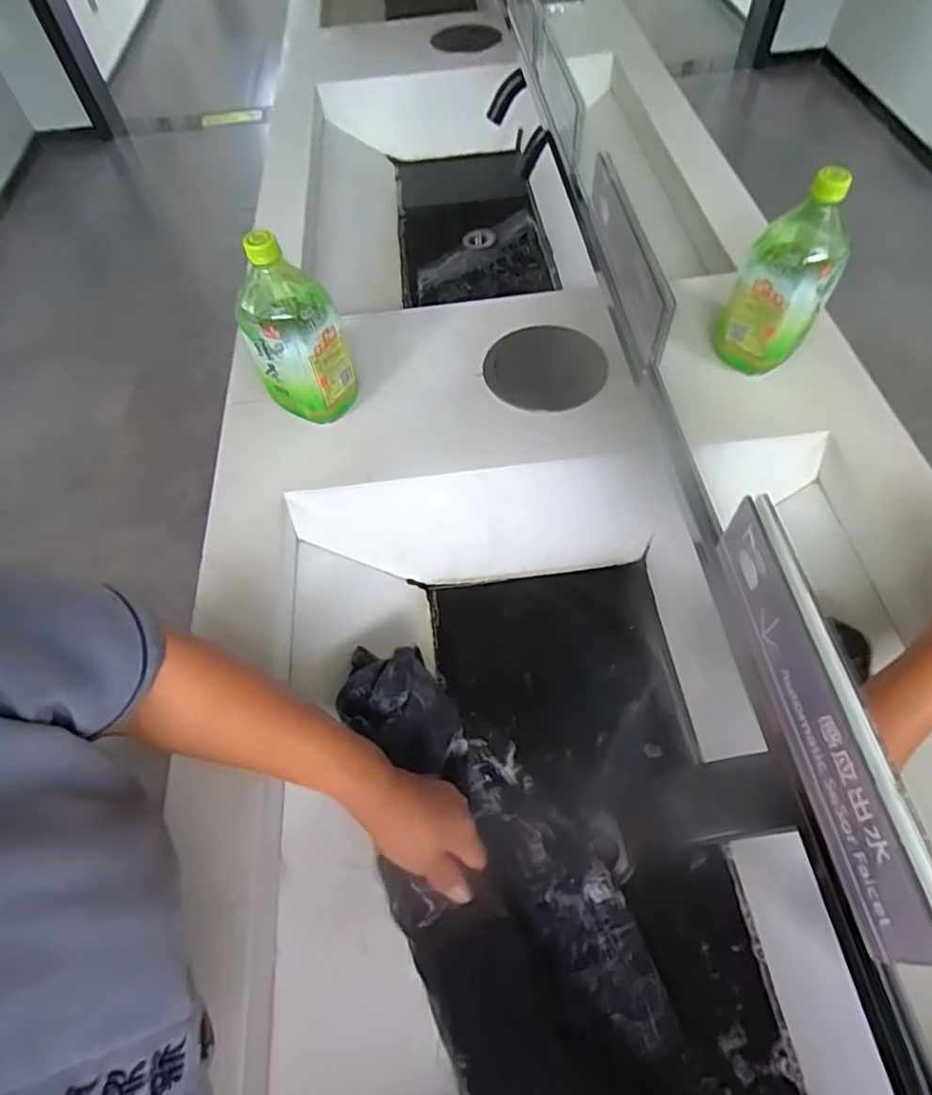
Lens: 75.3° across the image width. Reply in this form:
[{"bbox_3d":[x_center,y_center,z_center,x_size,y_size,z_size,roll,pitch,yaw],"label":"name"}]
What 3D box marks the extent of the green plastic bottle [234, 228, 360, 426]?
[{"bbox_3d":[-0.178,-0.224,0.617,0.093,0.194,0.114,-22,59,-11],"label":"green plastic bottle"}]

